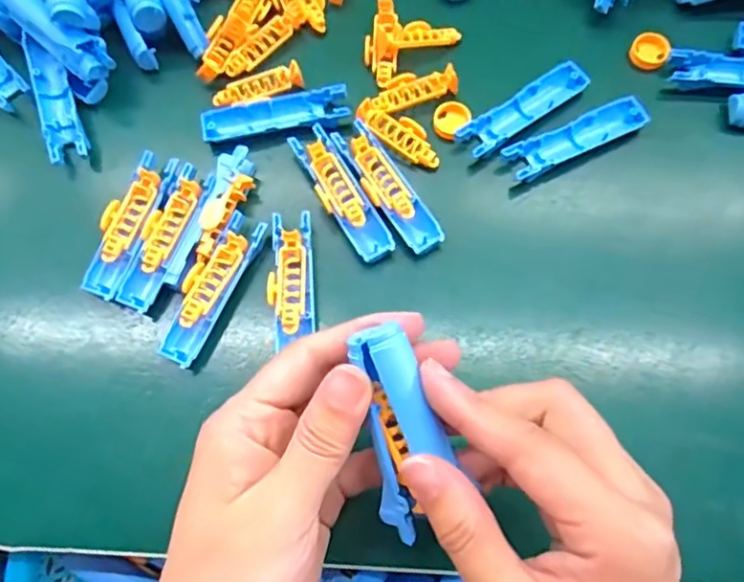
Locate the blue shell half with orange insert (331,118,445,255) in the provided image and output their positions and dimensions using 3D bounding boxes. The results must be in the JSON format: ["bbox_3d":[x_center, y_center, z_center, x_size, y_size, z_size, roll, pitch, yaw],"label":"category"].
[{"bbox_3d":[0.007,-0.052,0.295,0.020,0.007,0.076,-32,73,-9],"label":"blue shell half with orange insert"}]

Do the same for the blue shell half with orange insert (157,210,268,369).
[{"bbox_3d":[-0.076,-0.002,0.284,0.020,0.013,0.076,25,74,10],"label":"blue shell half with orange insert"}]

